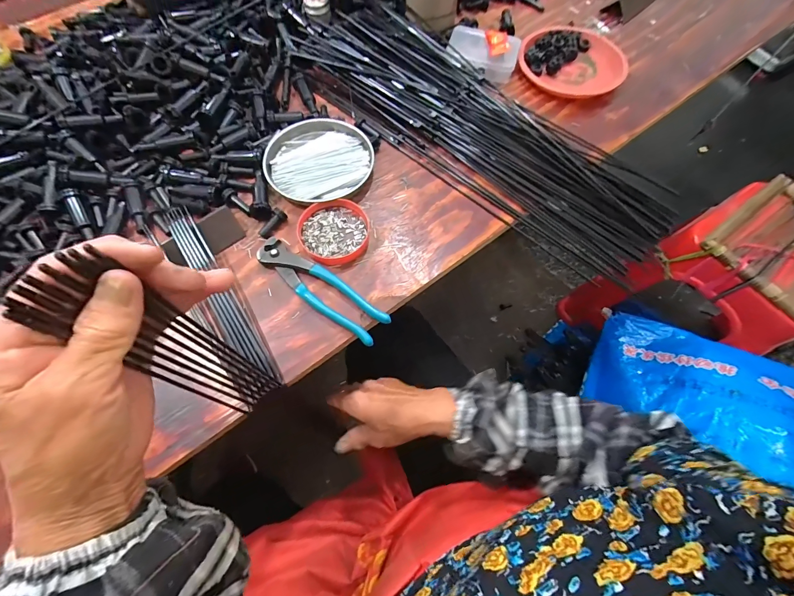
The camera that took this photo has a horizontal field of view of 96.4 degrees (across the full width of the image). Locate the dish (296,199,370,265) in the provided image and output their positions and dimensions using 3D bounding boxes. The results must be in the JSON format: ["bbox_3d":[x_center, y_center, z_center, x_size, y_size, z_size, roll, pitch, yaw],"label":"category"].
[{"bbox_3d":[-0.072,-0.076,0.409,0.078,0.010,0.079,1,66,-1],"label":"dish"}]

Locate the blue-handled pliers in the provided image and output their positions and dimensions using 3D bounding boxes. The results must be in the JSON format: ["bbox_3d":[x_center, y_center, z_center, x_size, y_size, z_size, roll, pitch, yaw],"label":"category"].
[{"bbox_3d":[-0.084,-0.010,0.382,0.163,0.013,0.039,35,70,13],"label":"blue-handled pliers"}]

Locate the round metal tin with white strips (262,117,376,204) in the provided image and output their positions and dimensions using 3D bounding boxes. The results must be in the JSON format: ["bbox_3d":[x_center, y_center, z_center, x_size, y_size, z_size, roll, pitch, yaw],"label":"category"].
[{"bbox_3d":[-0.097,-0.174,0.451,0.131,0.020,0.128,1,66,-1],"label":"round metal tin with white strips"}]

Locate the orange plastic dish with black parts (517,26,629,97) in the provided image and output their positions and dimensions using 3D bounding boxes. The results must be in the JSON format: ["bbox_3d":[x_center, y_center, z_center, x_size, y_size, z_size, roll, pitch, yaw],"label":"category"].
[{"bbox_3d":[0.272,-0.366,0.542,0.150,0.020,0.155,1,66,-1],"label":"orange plastic dish with black parts"}]

